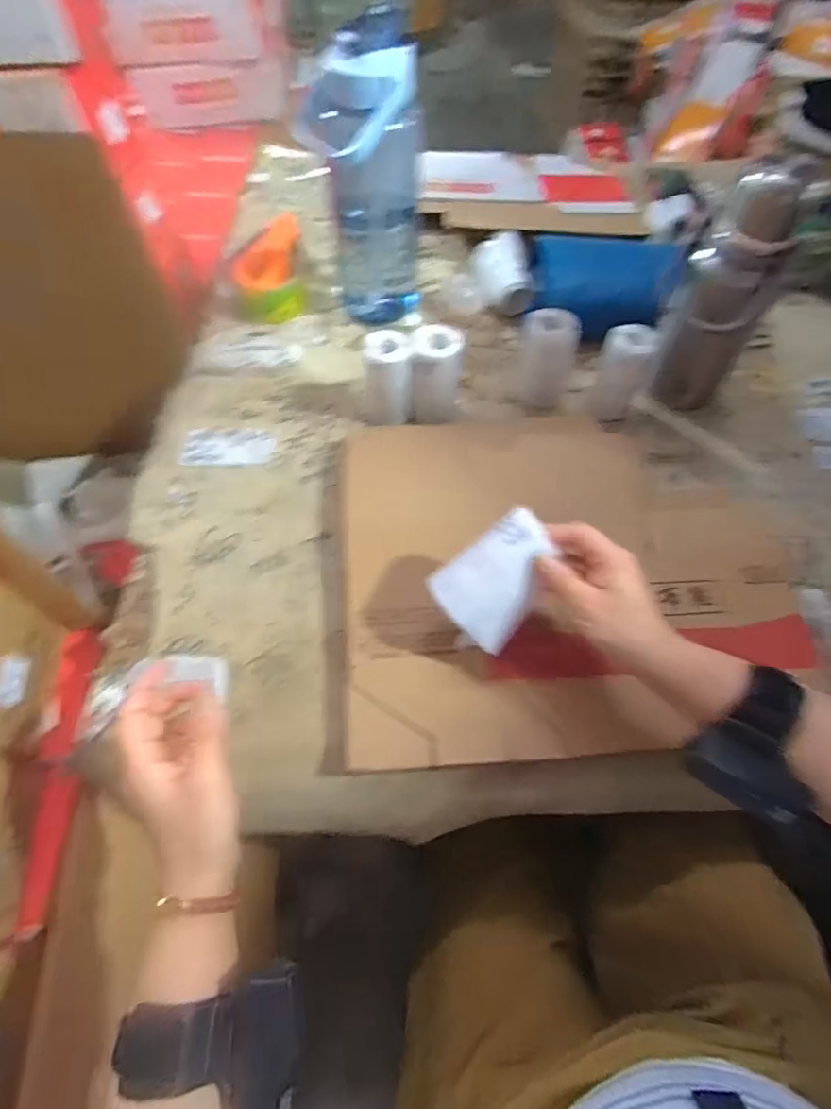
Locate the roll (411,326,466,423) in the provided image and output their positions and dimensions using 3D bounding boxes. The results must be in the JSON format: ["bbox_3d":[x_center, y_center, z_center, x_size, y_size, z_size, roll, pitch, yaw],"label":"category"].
[{"bbox_3d":[0.022,-0.197,0.595,0.053,0.084,0.045,2,59,1],"label":"roll"}]

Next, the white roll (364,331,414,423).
[{"bbox_3d":[-0.031,-0.197,0.601,0.051,0.088,0.057,-5,59,-3],"label":"white roll"}]

